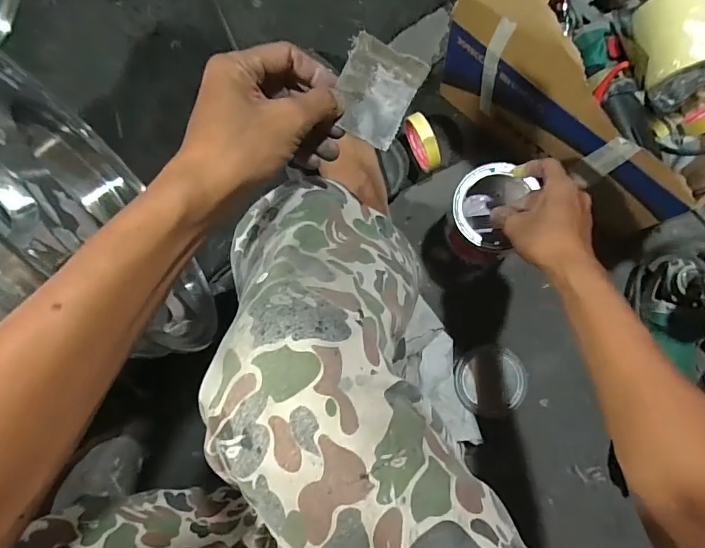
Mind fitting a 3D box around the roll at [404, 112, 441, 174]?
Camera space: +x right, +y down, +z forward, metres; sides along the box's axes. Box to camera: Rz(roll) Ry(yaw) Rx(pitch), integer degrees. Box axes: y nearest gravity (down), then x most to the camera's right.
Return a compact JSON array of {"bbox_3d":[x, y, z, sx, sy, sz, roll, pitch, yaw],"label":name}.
[{"bbox_3d":[0.099,-0.184,0.642,0.020,0.079,0.078,-24,83,1],"label":"roll"}]

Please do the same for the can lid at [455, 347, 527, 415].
[{"bbox_3d":[0.192,0.146,0.628,0.096,0.008,0.091,0,84,4],"label":"can lid"}]

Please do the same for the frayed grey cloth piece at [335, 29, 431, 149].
[{"bbox_3d":[0.016,-0.127,0.321,0.054,0.008,0.063,23,105,-17],"label":"frayed grey cloth piece"}]

